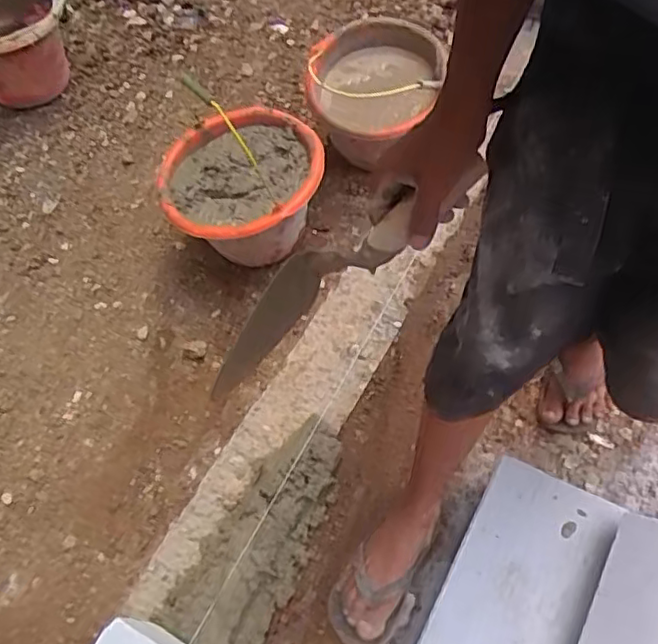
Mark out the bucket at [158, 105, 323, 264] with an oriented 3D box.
[{"bbox_3d":[-0.153,-0.231,1.177,0.275,0.198,0.258,-1,61,3],"label":"bucket"}]

